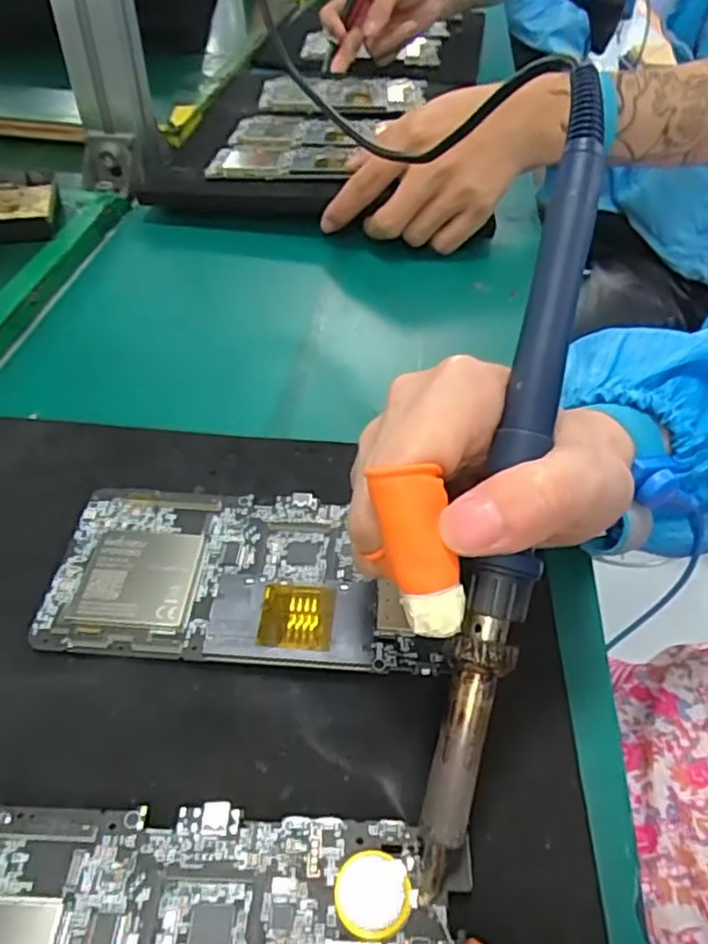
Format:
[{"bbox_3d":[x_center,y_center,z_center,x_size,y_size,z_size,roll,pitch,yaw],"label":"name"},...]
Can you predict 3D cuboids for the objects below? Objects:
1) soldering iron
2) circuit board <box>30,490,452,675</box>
[{"bbox_3d":[0.048,-0.004,0.181,0.016,0.015,0.236,12,83,9],"label":"soldering iron"},{"bbox_3d":[-0.041,0.038,0.243,0.136,0.010,0.074,2,45,-1],"label":"circuit board"}]

